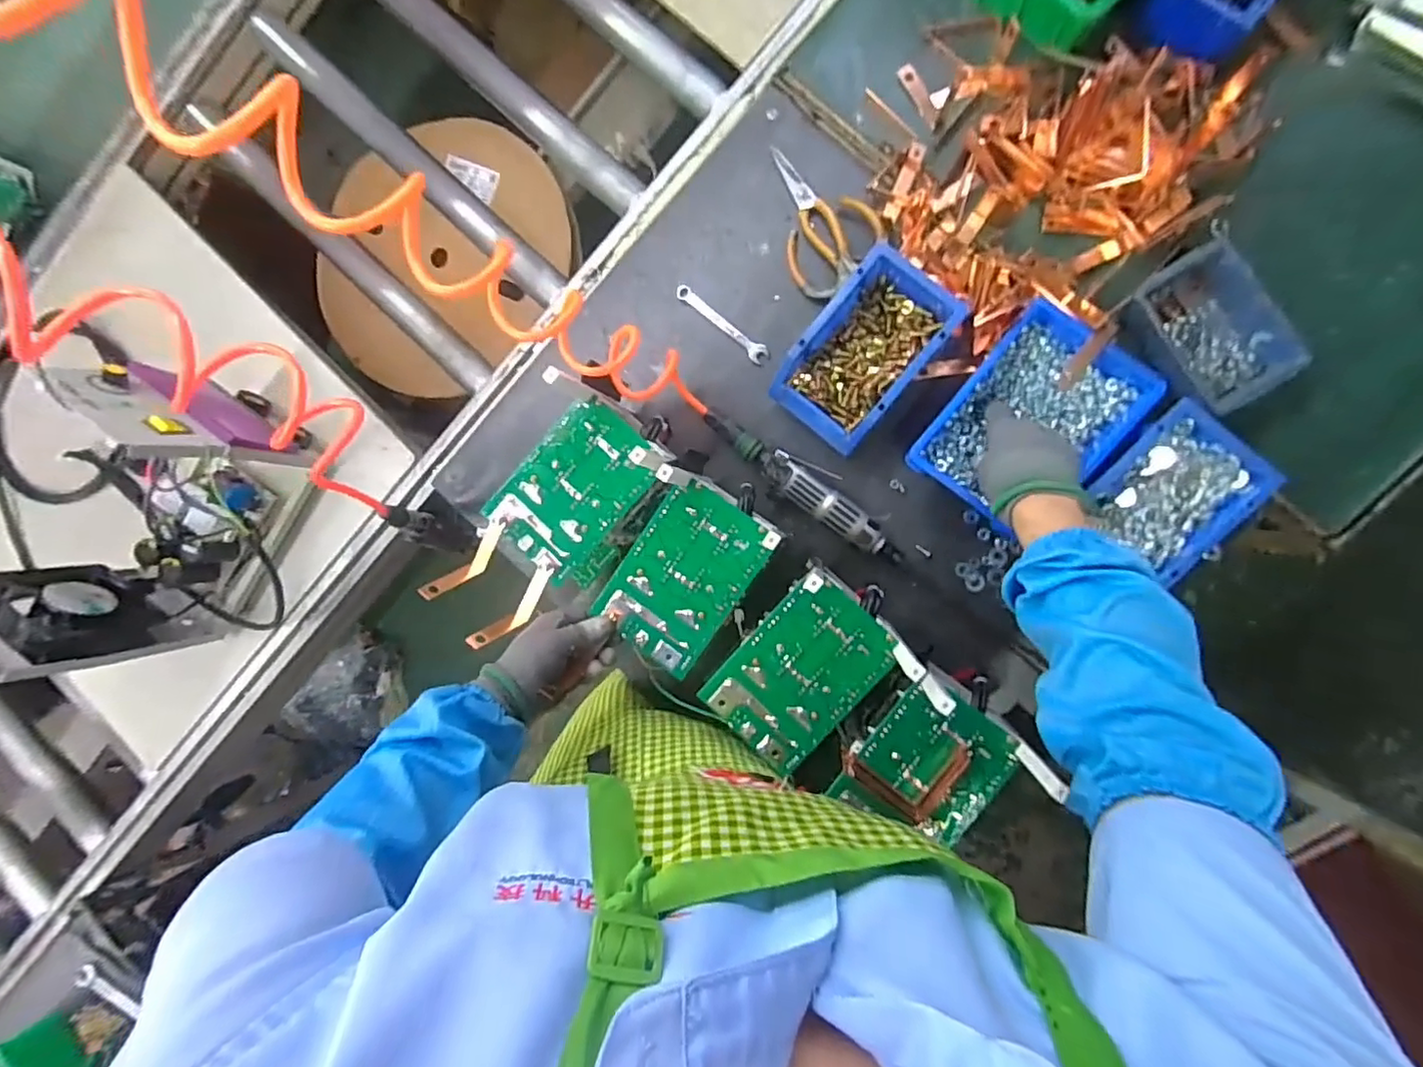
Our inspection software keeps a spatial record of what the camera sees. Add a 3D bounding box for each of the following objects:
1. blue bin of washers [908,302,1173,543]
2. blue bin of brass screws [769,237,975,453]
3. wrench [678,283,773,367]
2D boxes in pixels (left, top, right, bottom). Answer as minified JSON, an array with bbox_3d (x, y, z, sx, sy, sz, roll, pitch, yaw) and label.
[{"bbox_3d":[0.318,-0.111,0.599,0.146,0.057,0.201,38,97,6],"label":"blue bin of washers"},{"bbox_3d":[0.159,-0.189,0.631,0.115,0.075,0.186,41,97,6],"label":"blue bin of brass screws"},{"bbox_3d":[0.012,-0.239,0.686,0.127,0.012,0.021,41,97,6],"label":"wrench"}]

